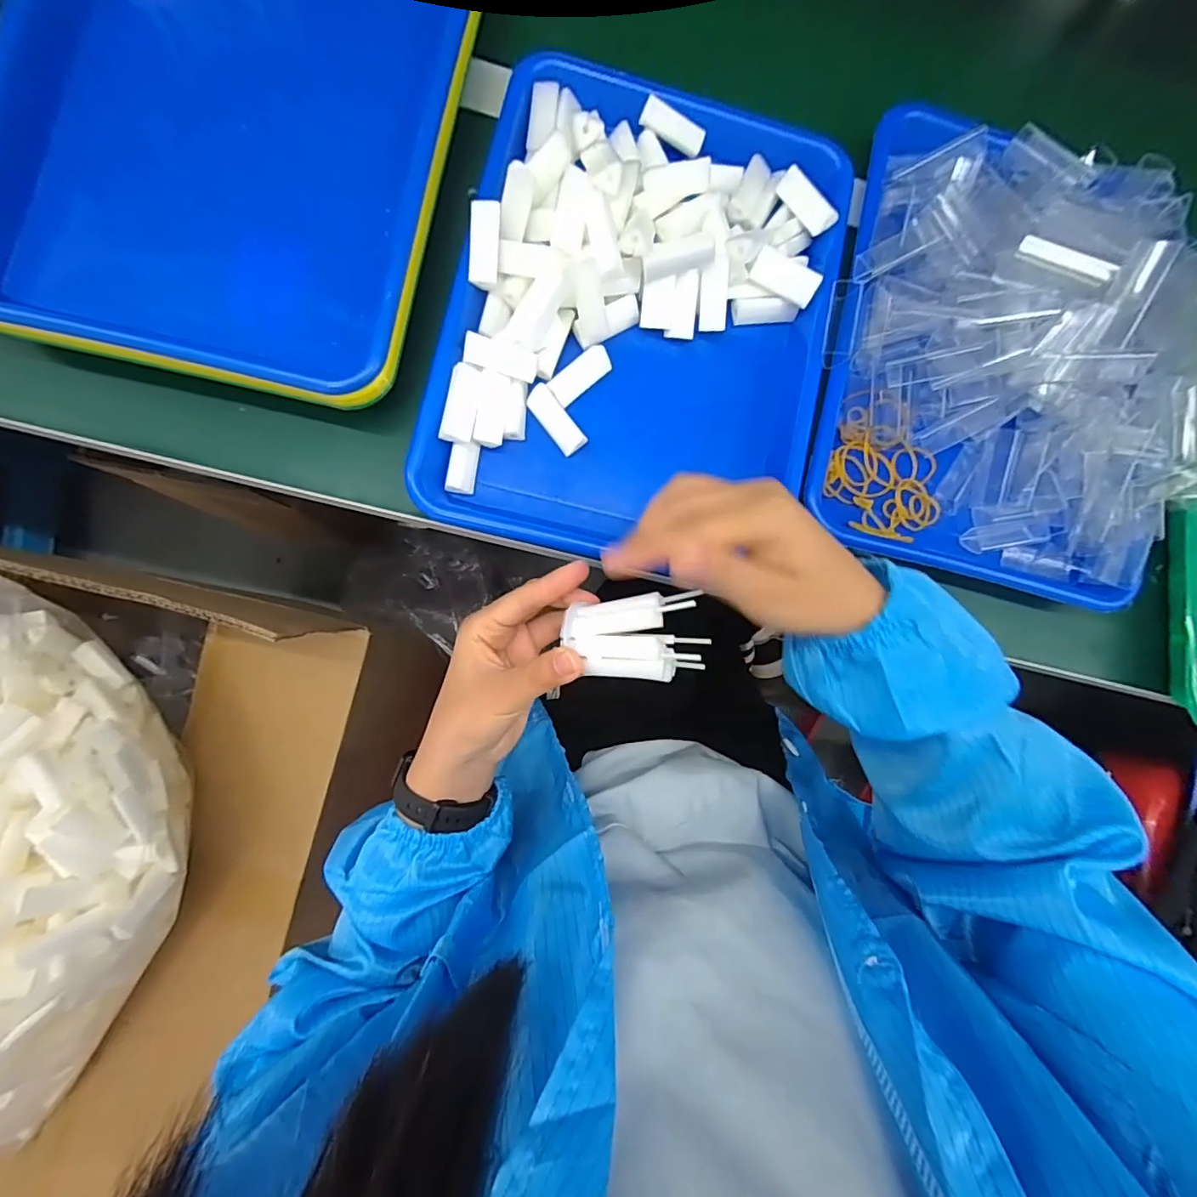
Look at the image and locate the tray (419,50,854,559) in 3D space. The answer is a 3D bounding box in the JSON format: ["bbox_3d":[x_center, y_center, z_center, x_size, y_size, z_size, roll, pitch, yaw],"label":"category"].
[{"bbox_3d":[0.032,-0.190,0.360,0.248,0.053,0.326,13,83,-5],"label":"tray"}]

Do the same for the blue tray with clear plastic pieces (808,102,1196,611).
[{"bbox_3d":[0.291,-0.174,0.363,0.249,0.087,0.318,13,83,-5],"label":"blue tray with clear plastic pieces"}]

